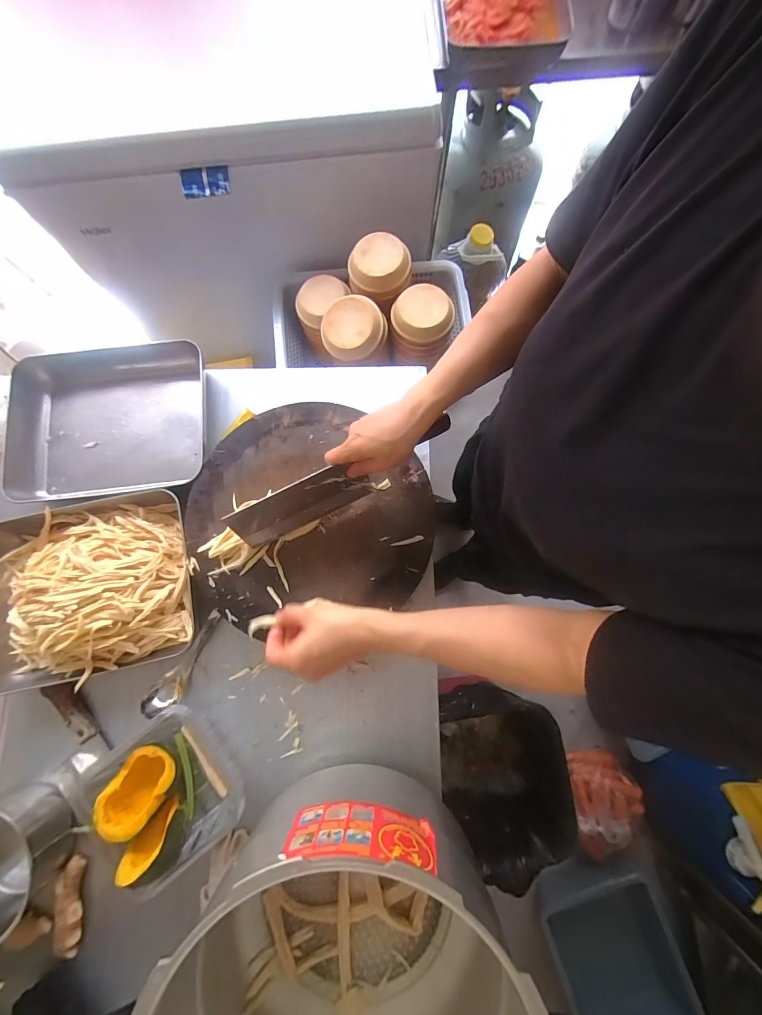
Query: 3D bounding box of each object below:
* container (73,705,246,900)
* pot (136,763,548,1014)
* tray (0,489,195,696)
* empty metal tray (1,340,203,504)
[{"bbox_3d":[-0.285,0.370,0.480,0.176,0.078,0.165,-36,82,-6],"label":"container"},{"bbox_3d":[-0.025,0.482,0.396,0.326,0.222,0.326,0,80,0],"label":"pot"},{"bbox_3d":[-0.429,0.114,0.531,0.311,0.081,0.235,-12,80,-2],"label":"tray"},{"bbox_3d":[-0.431,-0.131,0.598,0.302,0.048,0.234,-6,80,-1],"label":"empty metal tray"}]

